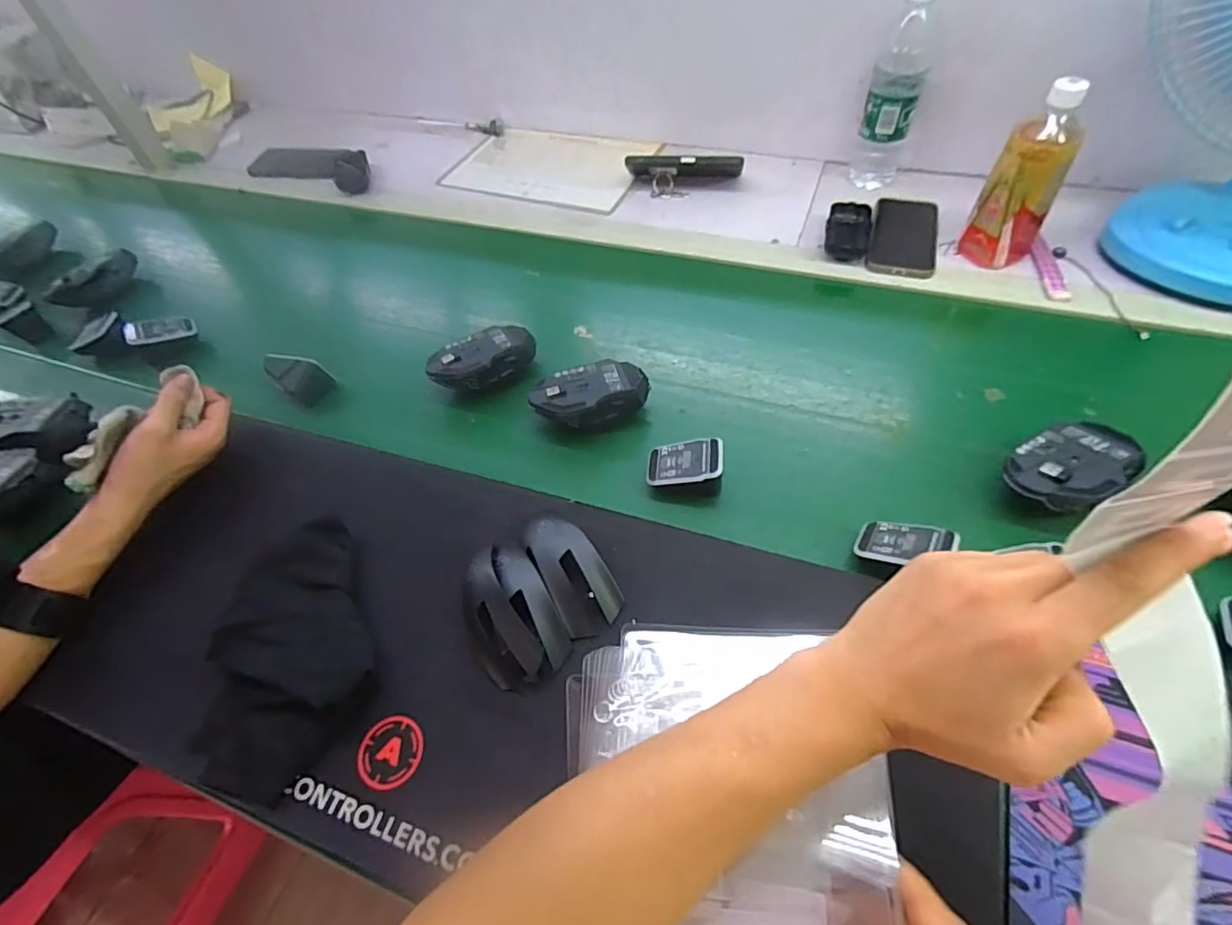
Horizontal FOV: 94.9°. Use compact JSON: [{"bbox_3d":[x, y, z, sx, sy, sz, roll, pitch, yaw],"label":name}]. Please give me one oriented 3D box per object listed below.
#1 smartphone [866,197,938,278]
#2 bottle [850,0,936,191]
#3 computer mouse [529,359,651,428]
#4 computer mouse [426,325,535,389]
[{"bbox_3d":[0.364,-0.288,0.711,0.079,0.007,0.173,15,58,15],"label":"smartphone"},{"bbox_3d":[0.358,-0.477,0.724,0.065,0.211,0.069,20,59,18],"label":"bottle"},{"bbox_3d":[-0.027,-0.067,0.573,0.112,0.046,0.072,-18,56,-8],"label":"computer mouse"},{"bbox_3d":[-0.144,-0.110,0.615,0.116,0.047,0.072,-23,57,-11],"label":"computer mouse"}]

